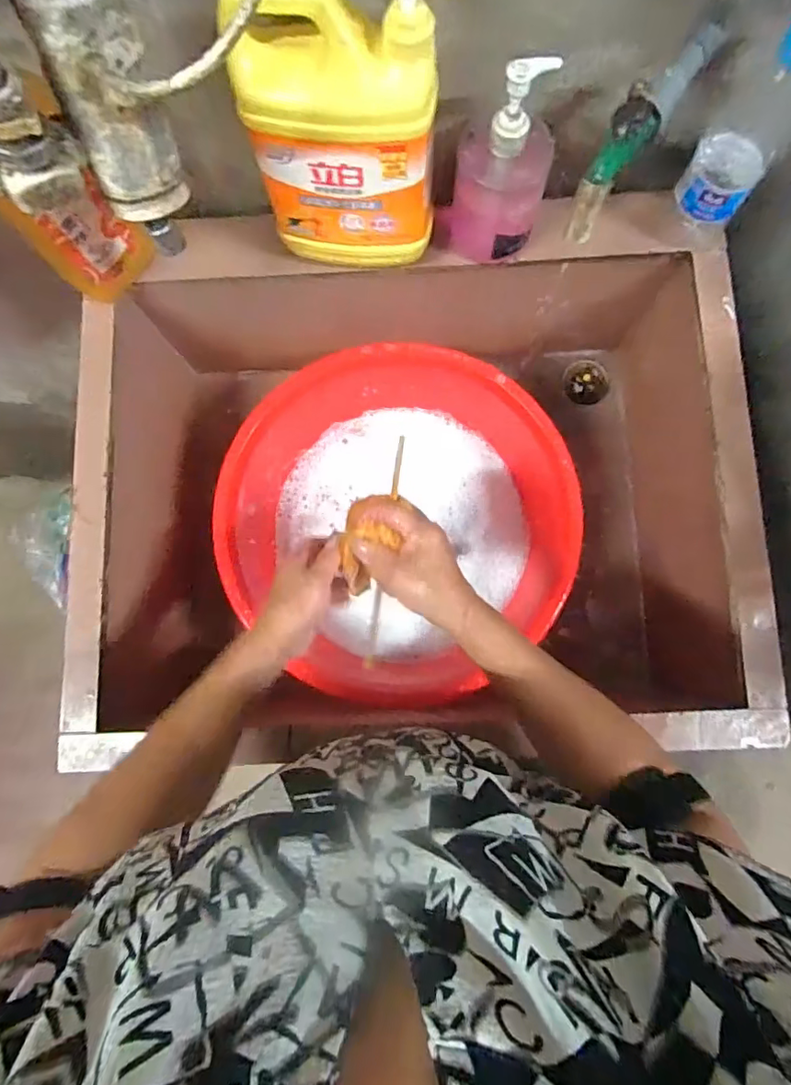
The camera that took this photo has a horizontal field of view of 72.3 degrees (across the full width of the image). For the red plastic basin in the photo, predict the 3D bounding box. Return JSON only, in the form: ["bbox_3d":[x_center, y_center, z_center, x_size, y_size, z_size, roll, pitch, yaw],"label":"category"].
[{"bbox_3d":[-0.001,-0.029,0.663,0.391,0.124,0.390,0,82,3],"label":"red plastic basin"}]

